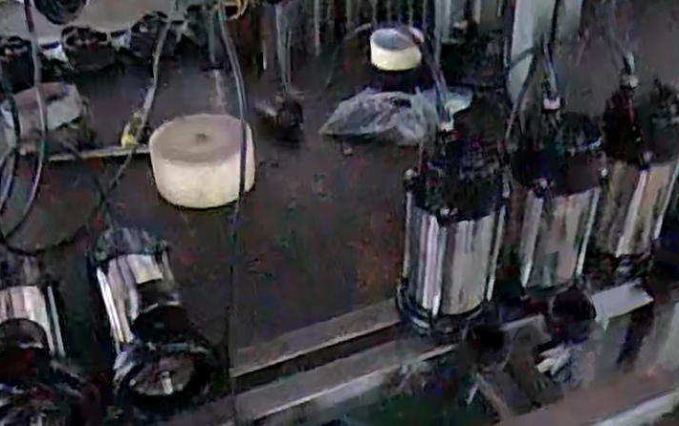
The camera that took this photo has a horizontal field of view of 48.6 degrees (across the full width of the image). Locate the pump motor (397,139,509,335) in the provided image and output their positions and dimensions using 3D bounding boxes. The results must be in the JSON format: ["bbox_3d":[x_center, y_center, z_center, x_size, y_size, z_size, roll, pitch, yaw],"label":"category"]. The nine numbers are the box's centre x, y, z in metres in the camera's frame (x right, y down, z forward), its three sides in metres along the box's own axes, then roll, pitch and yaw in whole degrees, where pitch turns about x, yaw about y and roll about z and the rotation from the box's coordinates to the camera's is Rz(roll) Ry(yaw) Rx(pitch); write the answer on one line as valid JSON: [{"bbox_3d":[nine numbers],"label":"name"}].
[{"bbox_3d":[0.132,0.031,0.882,0.117,0.211,0.128,3,37,4],"label":"pump motor"}]

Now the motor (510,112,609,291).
[{"bbox_3d":[0.248,-0.007,0.880,0.098,0.200,0.083,11,39,15],"label":"motor"}]

